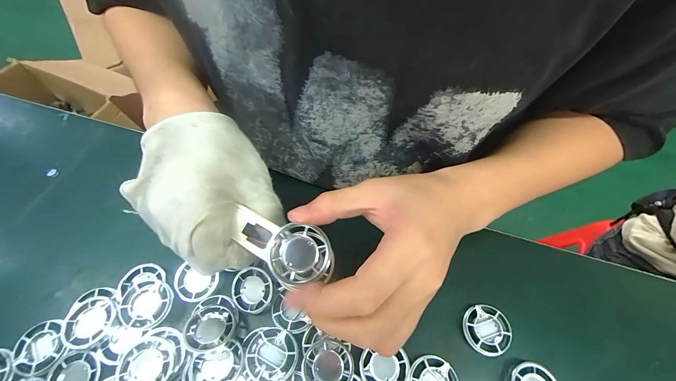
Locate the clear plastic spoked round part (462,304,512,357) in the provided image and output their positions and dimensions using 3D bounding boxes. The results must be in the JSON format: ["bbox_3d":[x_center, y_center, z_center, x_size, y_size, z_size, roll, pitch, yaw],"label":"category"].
[{"bbox_3d":[0.127,0.121,0.254,0.039,0.014,0.038,11,61,5],"label":"clear plastic spoked round part"}]

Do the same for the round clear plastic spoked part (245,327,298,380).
[{"bbox_3d":[-0.051,0.128,0.227,0.037,0.016,0.038,1,61,-1],"label":"round clear plastic spoked part"}]

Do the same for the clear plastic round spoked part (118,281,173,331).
[{"bbox_3d":[-0.156,0.092,0.240,0.039,0.007,0.037,-5,61,-4],"label":"clear plastic round spoked part"}]

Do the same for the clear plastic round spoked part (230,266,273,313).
[{"bbox_3d":[-0.073,0.086,0.251,0.034,0.009,0.038,7,80,18],"label":"clear plastic round spoked part"}]

